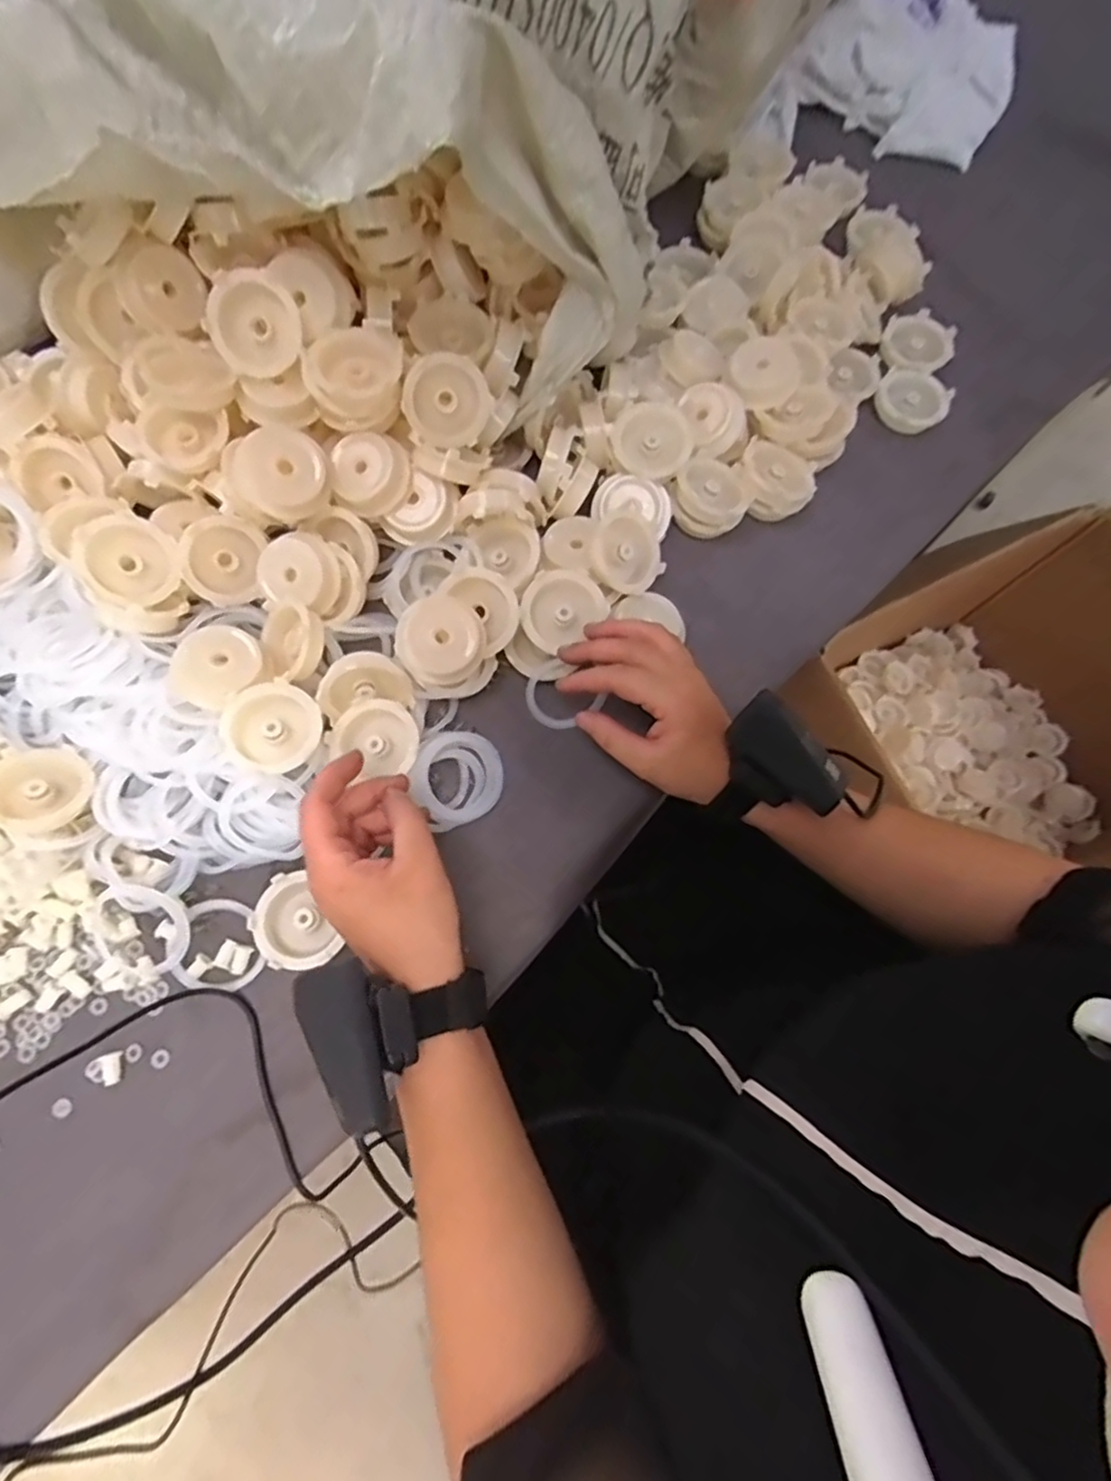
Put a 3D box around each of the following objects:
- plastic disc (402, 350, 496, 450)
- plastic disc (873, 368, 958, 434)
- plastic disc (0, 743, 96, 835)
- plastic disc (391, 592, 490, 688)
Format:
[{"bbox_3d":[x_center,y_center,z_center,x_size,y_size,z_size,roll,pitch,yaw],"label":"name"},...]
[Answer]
[{"bbox_3d":[-0.069,-0.216,0.414,0.053,0.056,0.011,-21,49,2],"label":"plastic disc"},{"bbox_3d":[0.279,-0.267,0.510,0.055,0.013,0.055,1,72,-2],"label":"plastic disc"},{"bbox_3d":[-0.293,0.027,0.368,0.047,0.011,0.052,54,46,-9],"label":"plastic disc"},{"bbox_3d":[-0.071,-0.061,0.400,0.053,0.013,0.053,-1,99,-3],"label":"plastic disc"}]

